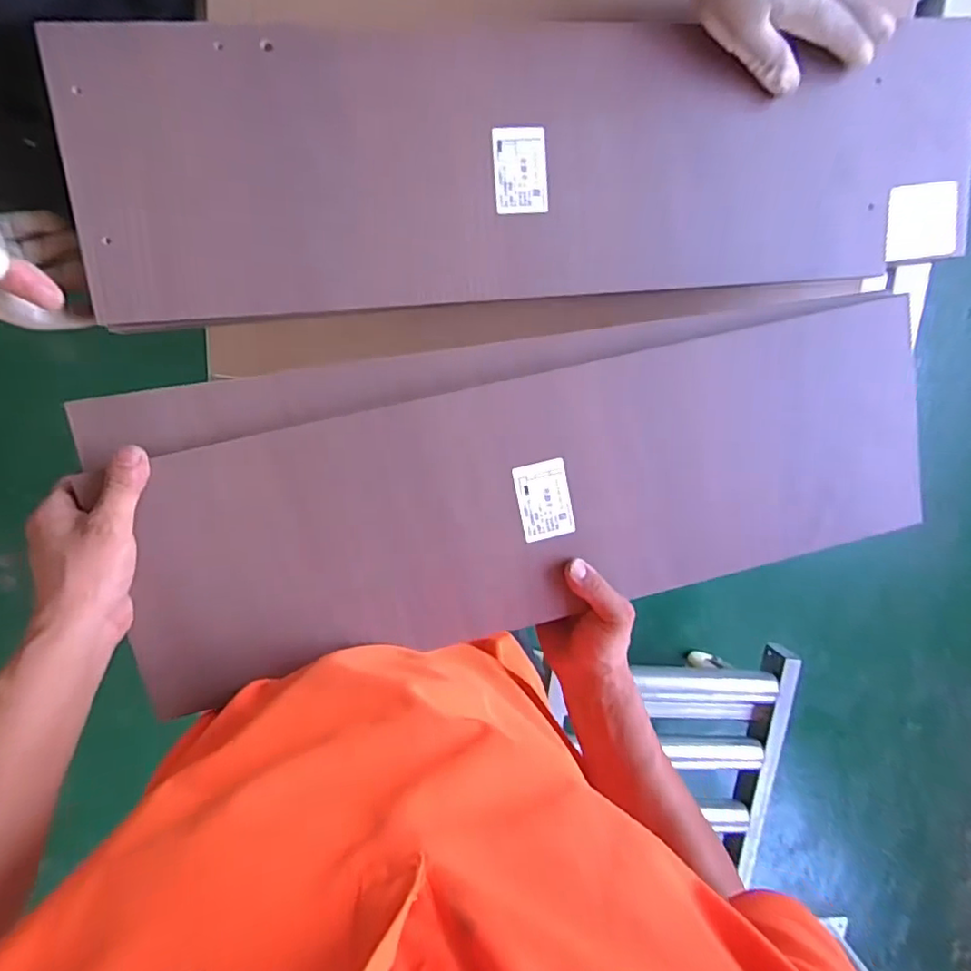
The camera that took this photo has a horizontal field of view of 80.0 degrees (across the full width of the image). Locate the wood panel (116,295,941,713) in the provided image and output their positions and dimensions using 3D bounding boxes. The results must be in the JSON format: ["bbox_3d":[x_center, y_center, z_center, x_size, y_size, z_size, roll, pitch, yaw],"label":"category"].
[{"bbox_3d":[0.045,0.010,0.450,0.609,0.016,0.193,-14,103,-5],"label":"wood panel"}]

